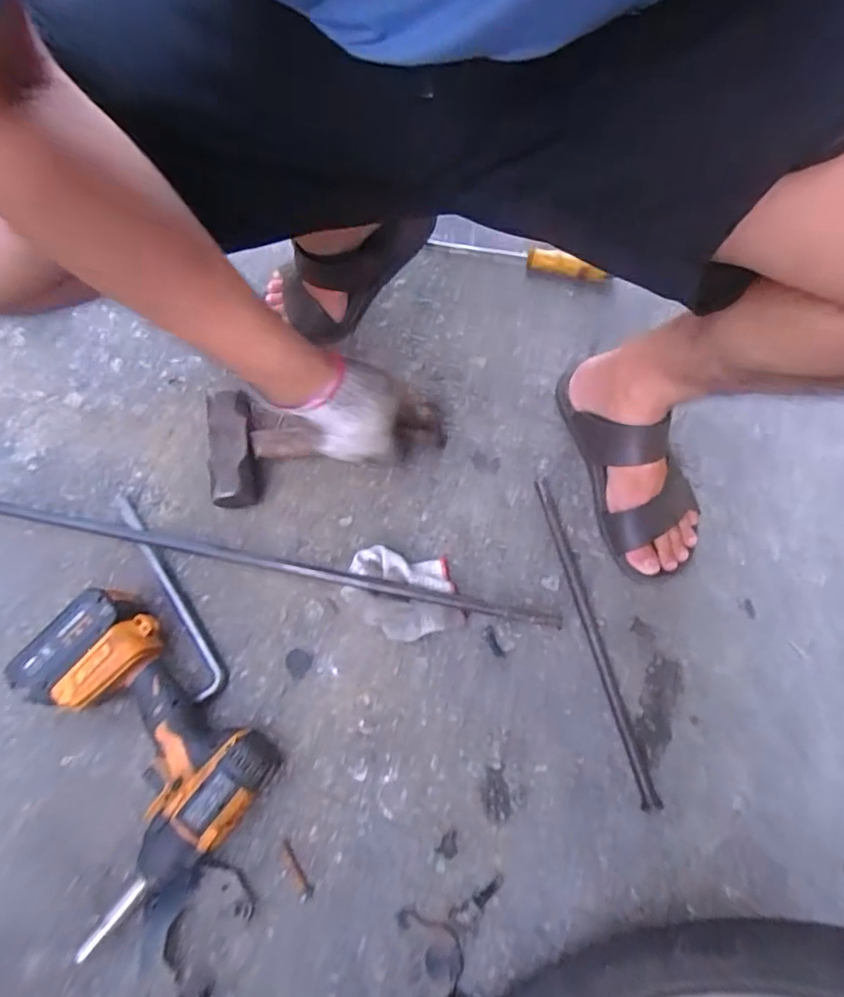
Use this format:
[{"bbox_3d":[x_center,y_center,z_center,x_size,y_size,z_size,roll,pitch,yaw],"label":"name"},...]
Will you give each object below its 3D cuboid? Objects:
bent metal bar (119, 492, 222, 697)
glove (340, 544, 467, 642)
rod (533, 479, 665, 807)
[{"bbox_3d":[-0.265,0.095,0.566,0.028,0.010,0.231,-31,75,-11],"label":"bent metal bar"},{"bbox_3d":[-0.018,0.098,0.563,0.122,0.033,0.085,9,73,-1],"label":"glove"},{"bbox_3d":[0.176,0.136,0.571,0.016,0.008,0.336,-12,74,-7],"label":"rod"}]

